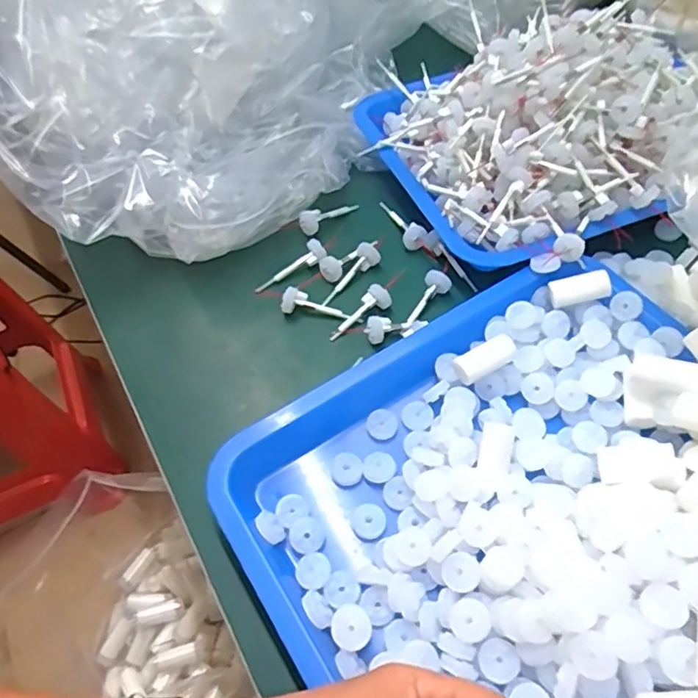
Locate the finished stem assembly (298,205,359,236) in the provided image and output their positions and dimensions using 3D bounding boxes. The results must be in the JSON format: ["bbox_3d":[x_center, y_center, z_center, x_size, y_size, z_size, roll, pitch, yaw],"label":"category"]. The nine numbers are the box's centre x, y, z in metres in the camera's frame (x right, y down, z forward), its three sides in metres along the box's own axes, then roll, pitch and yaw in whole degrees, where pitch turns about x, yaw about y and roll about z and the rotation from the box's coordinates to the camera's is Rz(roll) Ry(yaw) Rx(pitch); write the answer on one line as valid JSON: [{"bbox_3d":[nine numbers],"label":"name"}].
[{"bbox_3d":[-0.019,-0.120,0.517,0.058,0.012,0.018,-35,60,-18],"label":"finished stem assembly"}]

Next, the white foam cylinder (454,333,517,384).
[{"bbox_3d":[0.093,0.008,0.400,0.049,0.018,0.018,-31,59,-16],"label":"white foam cylinder"}]

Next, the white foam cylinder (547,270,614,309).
[{"bbox_3d":[0.165,-0.043,0.419,0.042,0.012,0.016,-13,54,15],"label":"white foam cylinder"}]

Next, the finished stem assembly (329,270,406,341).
[{"bbox_3d":[0.018,-0.034,0.456,0.017,0.014,0.081,34,65,24],"label":"finished stem assembly"}]

